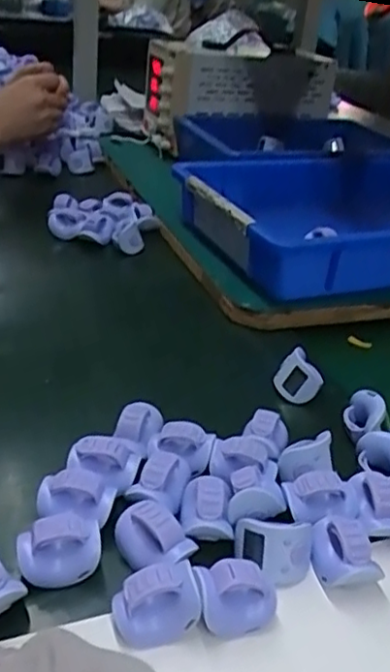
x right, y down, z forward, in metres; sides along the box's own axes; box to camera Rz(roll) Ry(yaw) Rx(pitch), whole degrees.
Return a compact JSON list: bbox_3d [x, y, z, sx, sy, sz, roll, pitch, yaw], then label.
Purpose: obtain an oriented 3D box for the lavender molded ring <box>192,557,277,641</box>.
[{"bbox_3d":[0.020,0.125,0.310,0.036,0.029,0.023,-4,31,-17],"label":"lavender molded ring"}]

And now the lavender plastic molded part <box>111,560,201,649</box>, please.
[{"bbox_3d":[-0.018,0.125,0.303,0.036,0.029,0.023,-3,31,-16],"label":"lavender plastic molded part"}]

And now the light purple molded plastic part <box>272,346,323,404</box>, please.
[{"bbox_3d":[0.074,0.032,0.477,0.035,0.031,0.021,58,13,16],"label":"light purple molded plastic part"}]

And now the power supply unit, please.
[{"bbox_3d":[0.066,-0.357,0.968,0.263,0.143,0.099,-10,45,-25],"label":"power supply unit"}]

